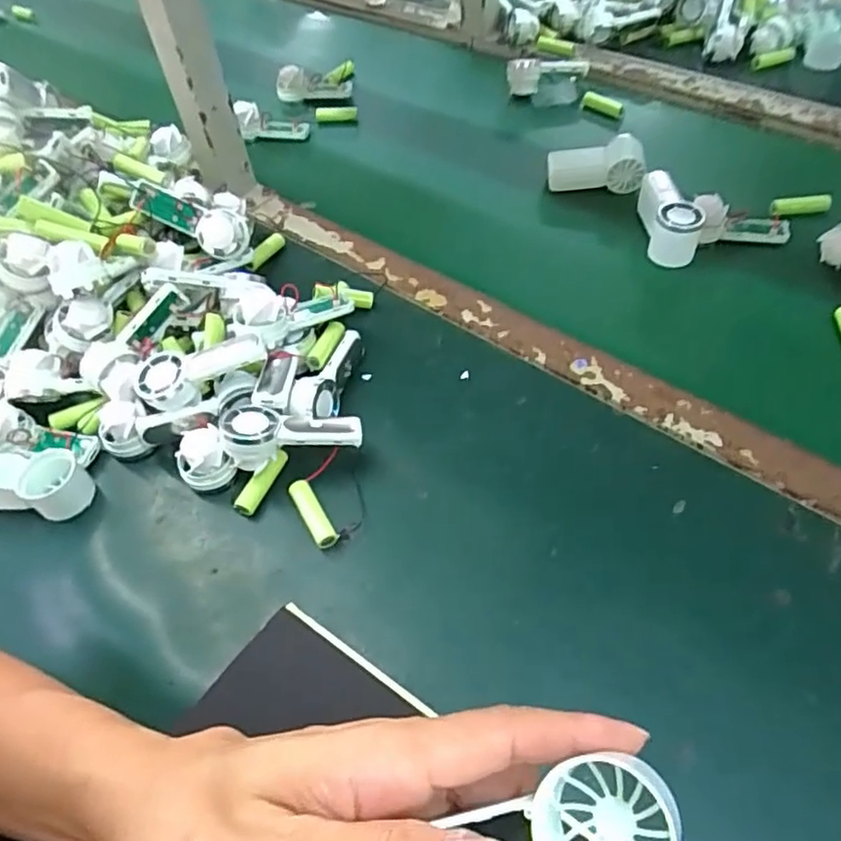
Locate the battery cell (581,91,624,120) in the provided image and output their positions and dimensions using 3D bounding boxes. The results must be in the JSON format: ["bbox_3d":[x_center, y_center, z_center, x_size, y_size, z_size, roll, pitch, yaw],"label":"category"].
[{"bbox_3d":[0.202,-0.346,0.704,0.015,0.020,0.051,-40,61,-22],"label":"battery cell"}]

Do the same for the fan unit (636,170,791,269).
[{"bbox_3d":[0.247,-0.169,0.553,0.127,0.042,0.068,21,59,19],"label":"fan unit"}]

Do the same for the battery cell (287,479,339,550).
[{"bbox_3d":[-0.072,0.062,0.428,0.015,0.014,0.053,-28,57,-15],"label":"battery cell"}]

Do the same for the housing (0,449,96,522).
[{"bbox_3d":[-0.284,0.041,0.451,0.094,0.033,0.043,5,55,8],"label":"housing"}]

